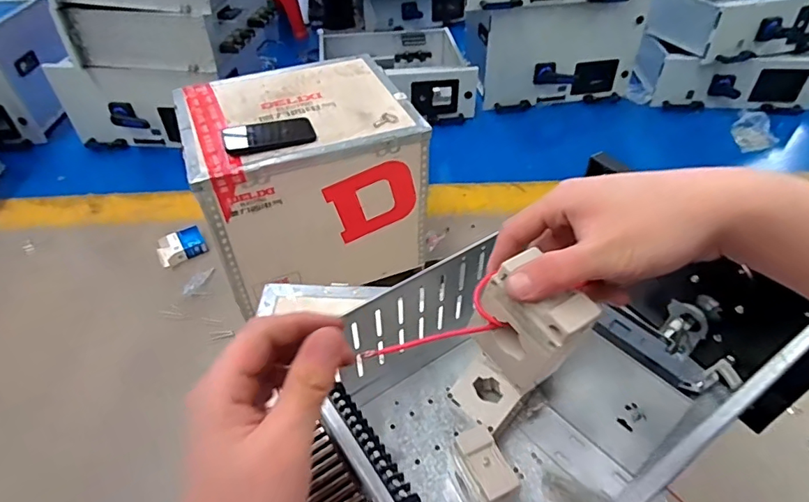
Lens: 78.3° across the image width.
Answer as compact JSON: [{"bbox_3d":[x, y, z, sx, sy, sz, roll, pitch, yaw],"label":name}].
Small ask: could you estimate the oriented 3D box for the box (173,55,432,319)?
[{"bbox_3d":[-0.221,-0.163,1.148,0.446,0.374,0.366,-17,47,-15],"label":"box"}]

